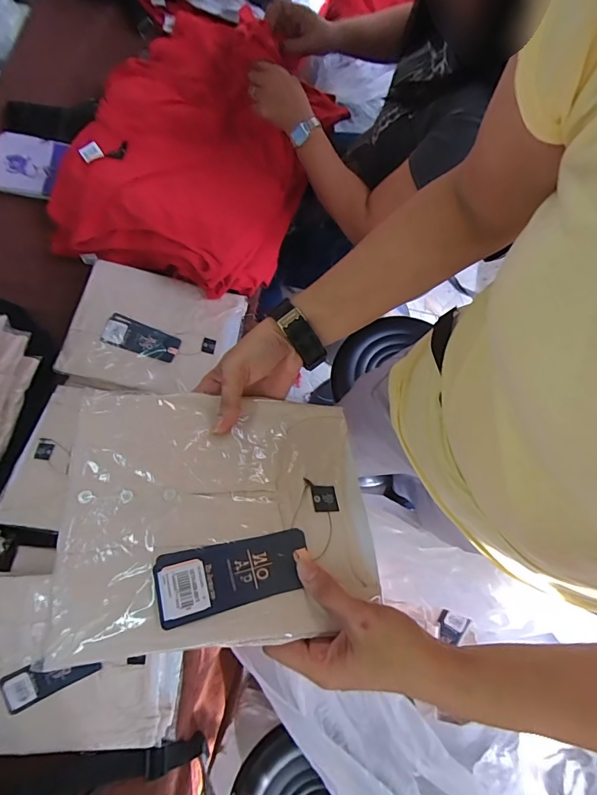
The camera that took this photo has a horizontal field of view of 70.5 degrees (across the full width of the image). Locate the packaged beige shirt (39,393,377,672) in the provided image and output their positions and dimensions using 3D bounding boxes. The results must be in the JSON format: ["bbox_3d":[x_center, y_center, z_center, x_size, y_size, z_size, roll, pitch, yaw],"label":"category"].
[{"bbox_3d":[-0.059,0.089,0.358,0.251,0.016,0.208,4,54,-19],"label":"packaged beige shirt"}]

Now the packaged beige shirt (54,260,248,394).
[{"bbox_3d":[-0.239,-0.112,0.707,0.262,0.019,0.203,14,73,-7],"label":"packaged beige shirt"}]

